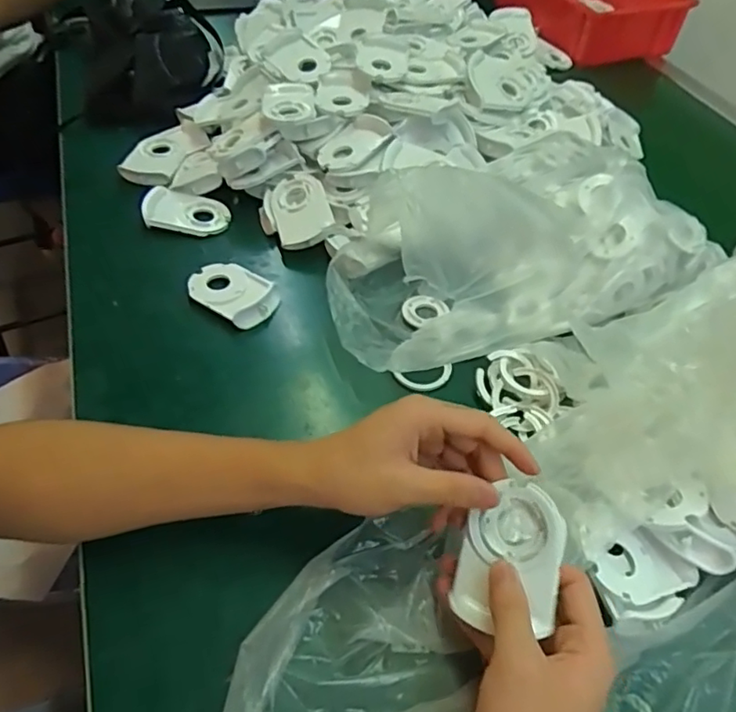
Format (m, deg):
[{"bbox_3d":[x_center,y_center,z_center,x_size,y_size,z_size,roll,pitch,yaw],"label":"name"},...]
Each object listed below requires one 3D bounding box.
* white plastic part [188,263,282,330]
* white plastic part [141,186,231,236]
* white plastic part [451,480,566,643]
[{"bbox_3d":[-0.123,-0.060,0.539,0.082,0.017,0.057,32,54,20],"label":"white plastic part"},{"bbox_3d":[-0.186,-0.150,0.609,0.084,0.018,0.053,7,49,1],"label":"white plastic part"},{"bbox_3d":[0.081,0.115,0.340,0.058,0.009,0.082,5,77,32],"label":"white plastic part"}]

